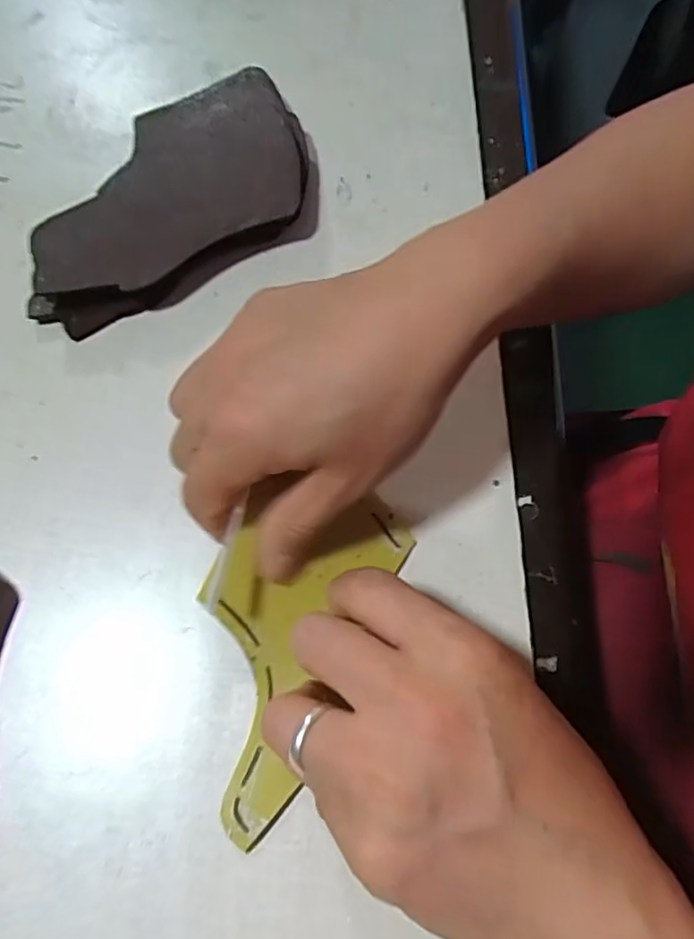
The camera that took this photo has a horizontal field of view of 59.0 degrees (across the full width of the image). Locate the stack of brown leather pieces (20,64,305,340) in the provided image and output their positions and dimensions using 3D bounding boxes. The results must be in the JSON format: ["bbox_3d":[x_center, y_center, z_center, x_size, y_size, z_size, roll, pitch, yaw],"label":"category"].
[{"bbox_3d":[-0.094,-0.141,0.319,0.161,0.024,0.098,-30,72,-10],"label":"stack of brown leather pieces"}]

